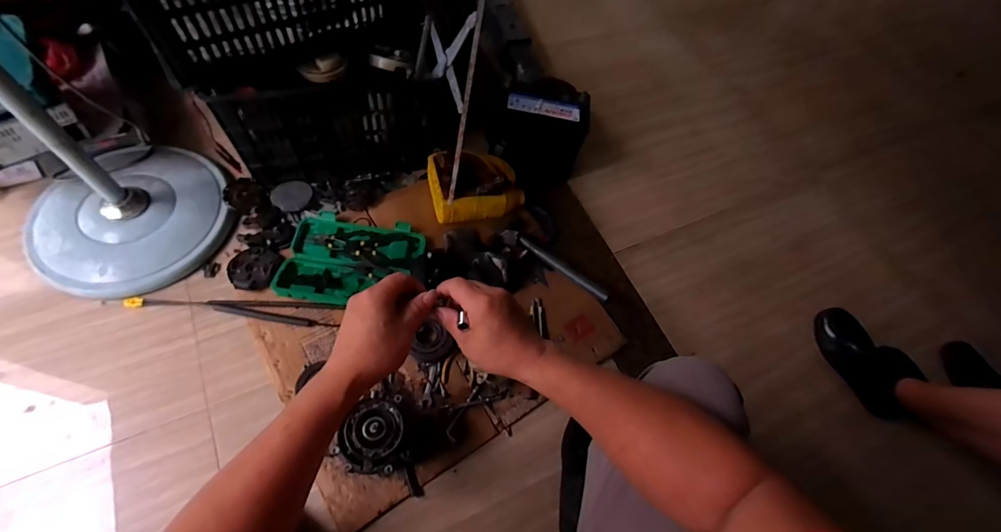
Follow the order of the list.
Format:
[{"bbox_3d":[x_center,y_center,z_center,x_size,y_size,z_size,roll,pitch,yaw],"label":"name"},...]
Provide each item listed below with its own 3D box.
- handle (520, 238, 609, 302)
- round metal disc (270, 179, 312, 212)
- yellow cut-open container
[{"bbox_3d":[0.138,0.004,0.961,0.025,0.024,0.245,-37,55,-21],"label":"handle"},{"bbox_3d":[-0.508,-0.173,1.038,0.090,0.011,0.094,4,62,-7],"label":"round metal disc"},{"bbox_3d":[-0.060,-0.203,1.050,0.218,0.102,0.169,-10,66,-13],"label":"yellow cut-open container"}]

